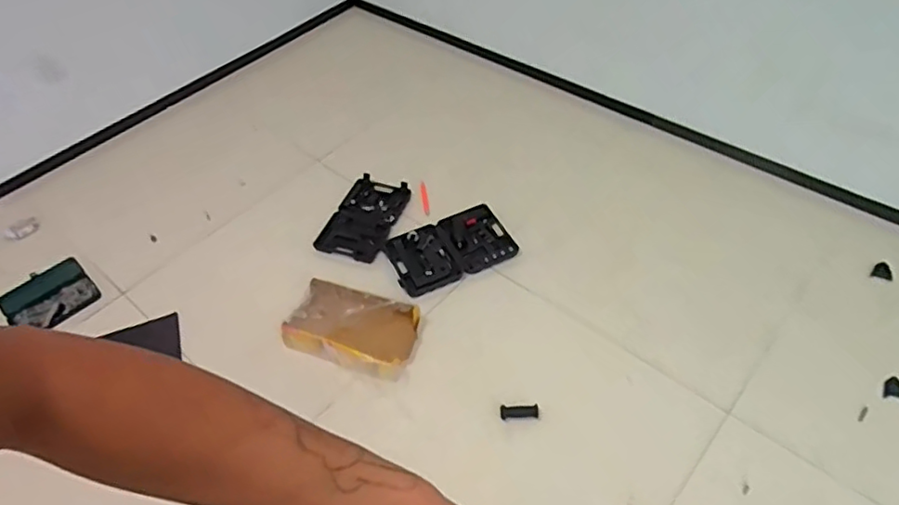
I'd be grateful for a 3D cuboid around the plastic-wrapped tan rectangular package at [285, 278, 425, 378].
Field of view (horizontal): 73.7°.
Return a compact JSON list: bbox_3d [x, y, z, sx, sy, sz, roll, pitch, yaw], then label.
[{"bbox_3d":[-0.265,0.215,1.664,0.349,0.077,0.216,15,54,18],"label":"plastic-wrapped tan rectangular package"}]

